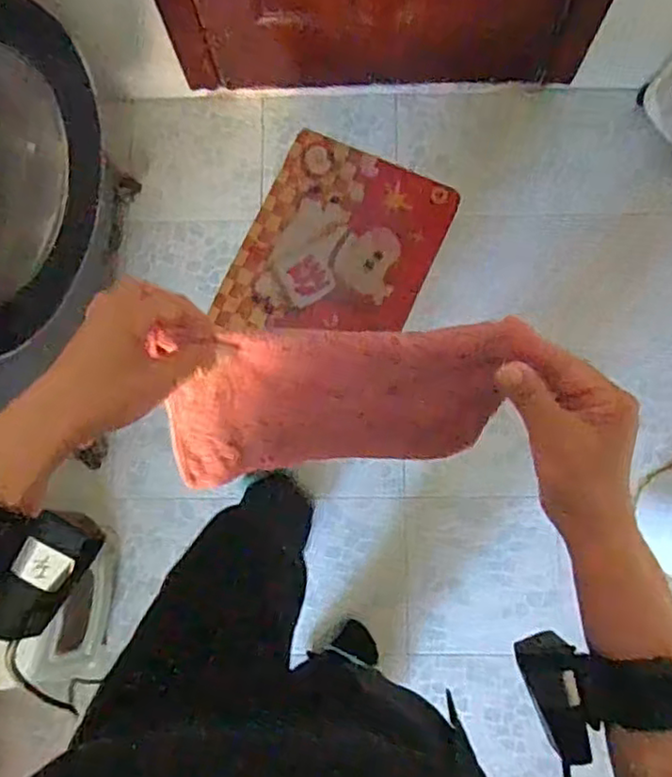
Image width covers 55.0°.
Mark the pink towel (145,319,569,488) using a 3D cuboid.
[{"bbox_3d":[0.004,0.012,0.454,0.244,0.115,0.027,-6,38,6],"label":"pink towel"}]

